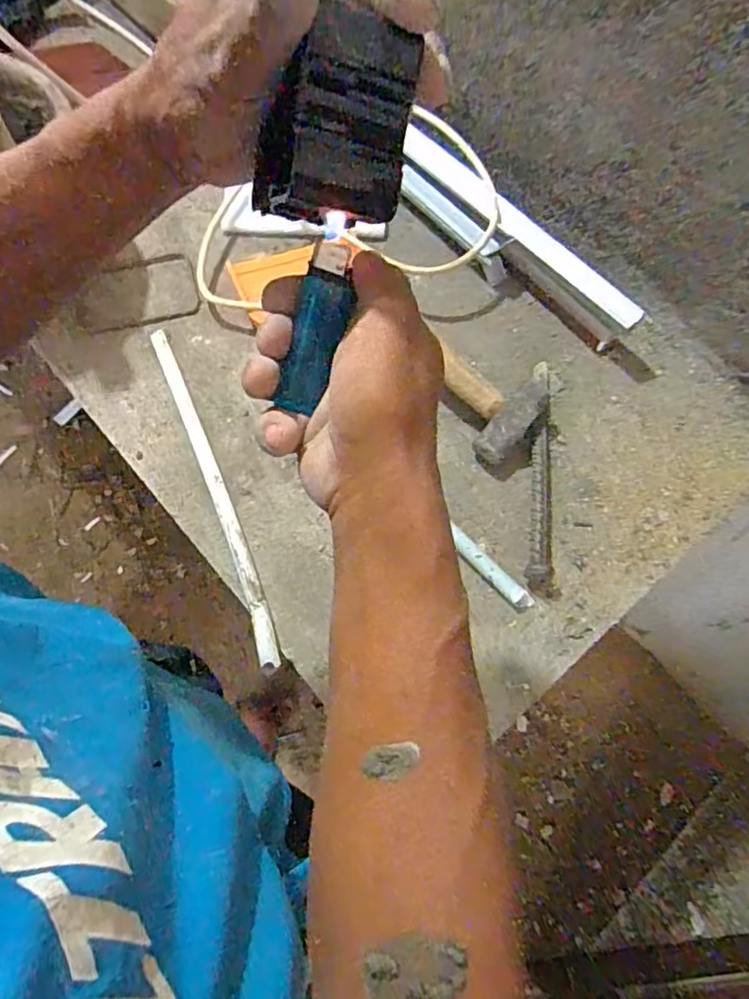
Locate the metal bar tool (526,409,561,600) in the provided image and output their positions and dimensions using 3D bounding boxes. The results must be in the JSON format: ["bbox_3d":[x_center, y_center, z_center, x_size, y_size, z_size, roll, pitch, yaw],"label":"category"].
[{"bbox_3d":[0.171,0.008,0.609,0.031,0.034,0.180,4,68,0],"label":"metal bar tool"}]

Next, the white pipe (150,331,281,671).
[{"bbox_3d":[-0.168,-0.015,0.613,0.022,0.017,0.396,-21,70,-10],"label":"white pipe"}]

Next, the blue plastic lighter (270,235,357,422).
[{"bbox_3d":[-0.028,-0.082,0.285,0.022,0.012,0.076,18,106,5],"label":"blue plastic lighter"}]

